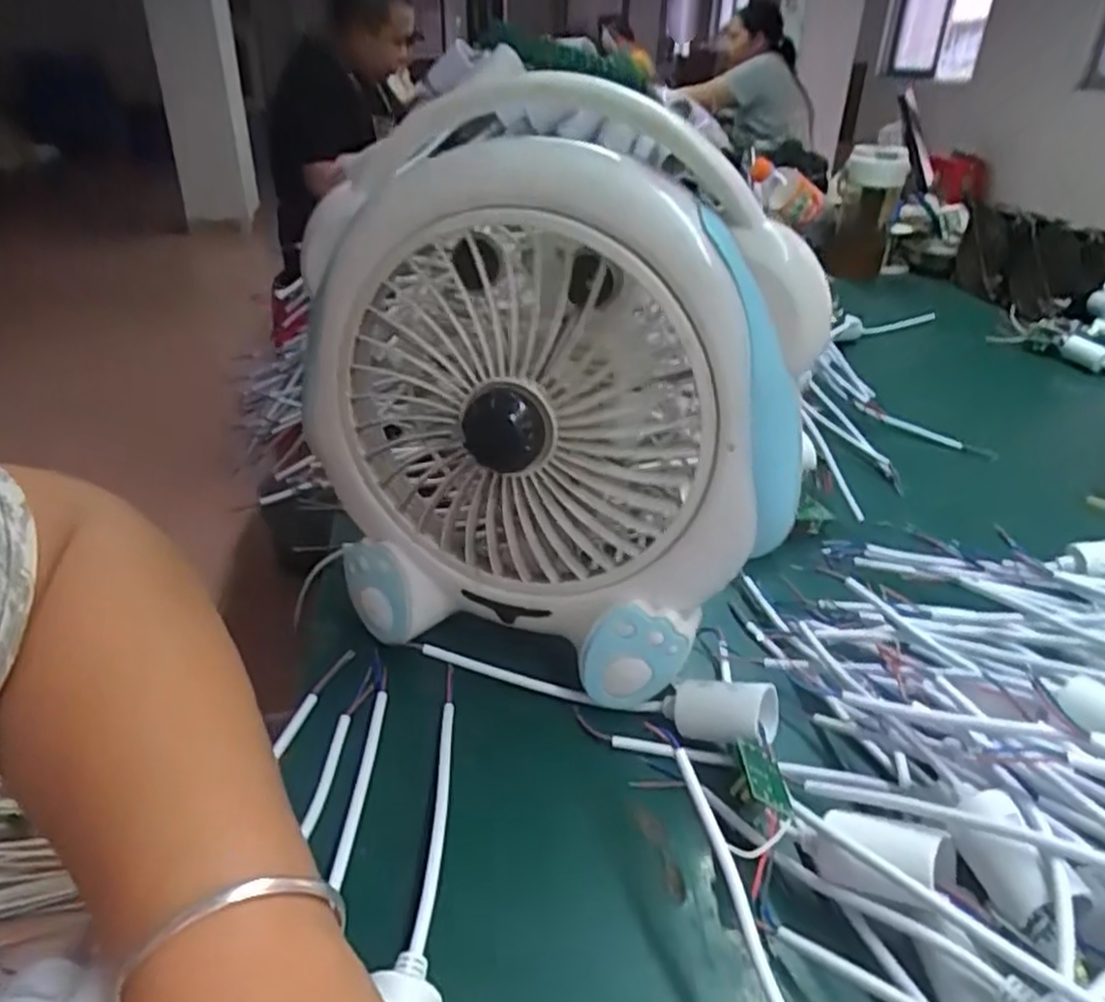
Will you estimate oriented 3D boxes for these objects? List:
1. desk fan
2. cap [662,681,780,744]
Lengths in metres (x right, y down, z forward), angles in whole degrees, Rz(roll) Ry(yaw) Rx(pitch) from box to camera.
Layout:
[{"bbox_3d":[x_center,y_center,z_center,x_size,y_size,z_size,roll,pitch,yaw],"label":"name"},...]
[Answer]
[{"bbox_3d":[-0.011,-0.037,0.372,0.250,0.264,0.096,12,33,16],"label":"desk fan"},{"bbox_3d":[0.076,0.101,0.363,0.056,0.024,0.027,-9,20,37],"label":"cap"}]

